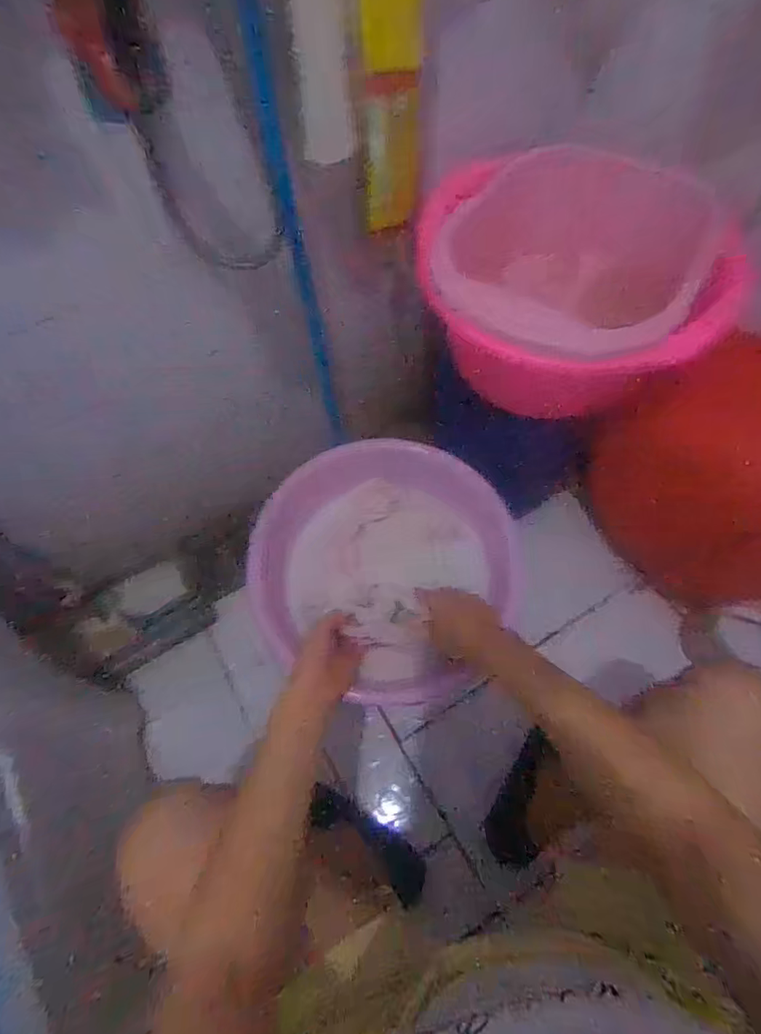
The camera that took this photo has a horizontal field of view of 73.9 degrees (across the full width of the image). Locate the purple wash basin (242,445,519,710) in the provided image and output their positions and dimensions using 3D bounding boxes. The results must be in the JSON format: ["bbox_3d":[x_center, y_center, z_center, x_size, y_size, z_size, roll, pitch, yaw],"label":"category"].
[{"bbox_3d":[0.013,0.063,0.680,0.349,0.094,0.351,-1,65,2],"label":"purple wash basin"}]

